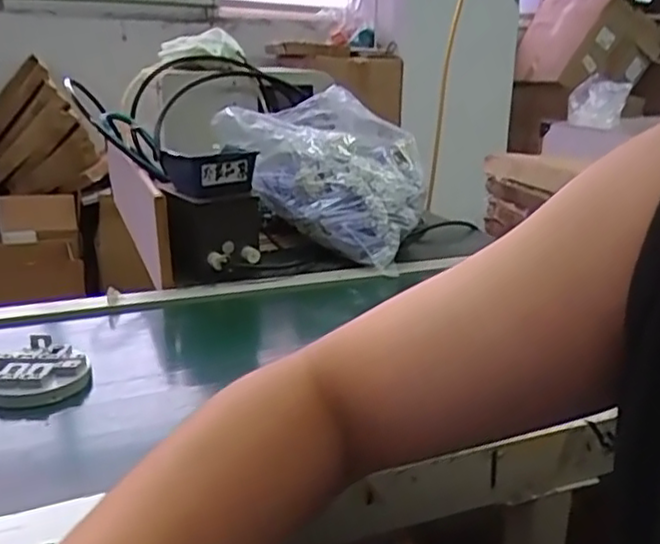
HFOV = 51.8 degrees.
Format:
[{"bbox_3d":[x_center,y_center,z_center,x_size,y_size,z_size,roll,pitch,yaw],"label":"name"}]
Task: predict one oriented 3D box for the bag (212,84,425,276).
[{"bbox_3d":[-0.006,-0.169,1.153,0.353,0.220,0.248,11,20,29],"label":"bag"}]

